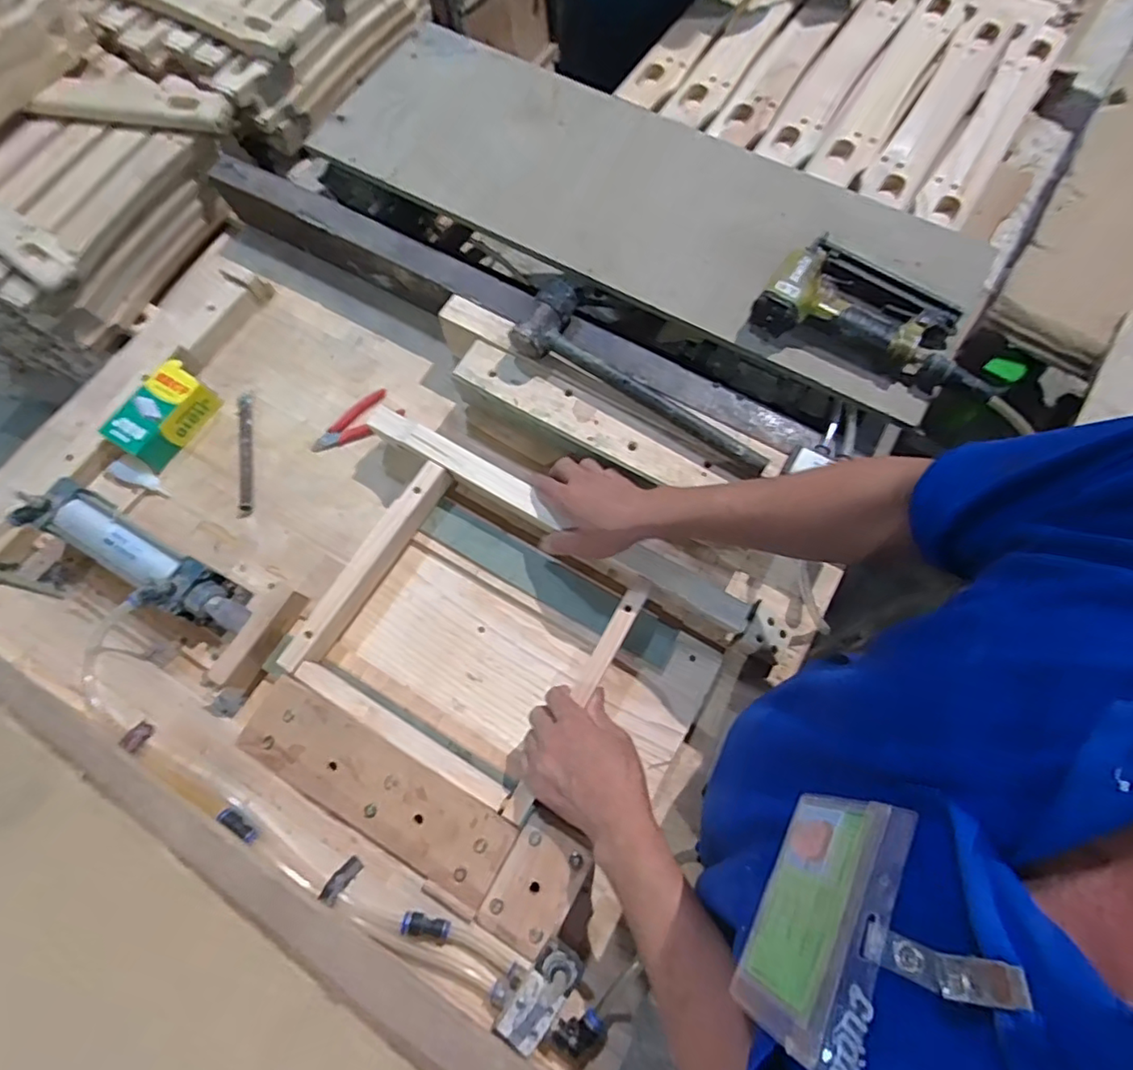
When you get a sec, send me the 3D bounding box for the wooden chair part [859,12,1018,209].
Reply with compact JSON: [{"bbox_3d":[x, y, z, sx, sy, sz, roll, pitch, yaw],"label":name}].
[{"bbox_3d":[0.548,-0.625,0.867,0.075,0.043,0.478,31,74,11],"label":"wooden chair part"}]

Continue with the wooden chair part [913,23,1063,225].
[{"bbox_3d":[0.630,-0.611,0.857,0.068,0.029,0.452,32,74,11],"label":"wooden chair part"}]

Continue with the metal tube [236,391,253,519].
[{"bbox_3d":[-0.419,-0.107,0.762,0.020,0.009,0.174,-9,71,-2],"label":"metal tube"}]

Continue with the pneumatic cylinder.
[{"bbox_3d":[-0.472,0.034,0.667,0.272,0.095,0.063,29,73,10],"label":"pneumatic cylinder"}]

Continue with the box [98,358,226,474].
[{"bbox_3d":[-0.517,-0.153,0.757,0.070,0.056,0.123,29,74,10],"label":"box"}]

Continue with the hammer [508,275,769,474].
[{"bbox_3d":[0.094,-0.184,0.679,0.324,0.058,0.087,29,74,10],"label":"hammer"}]

